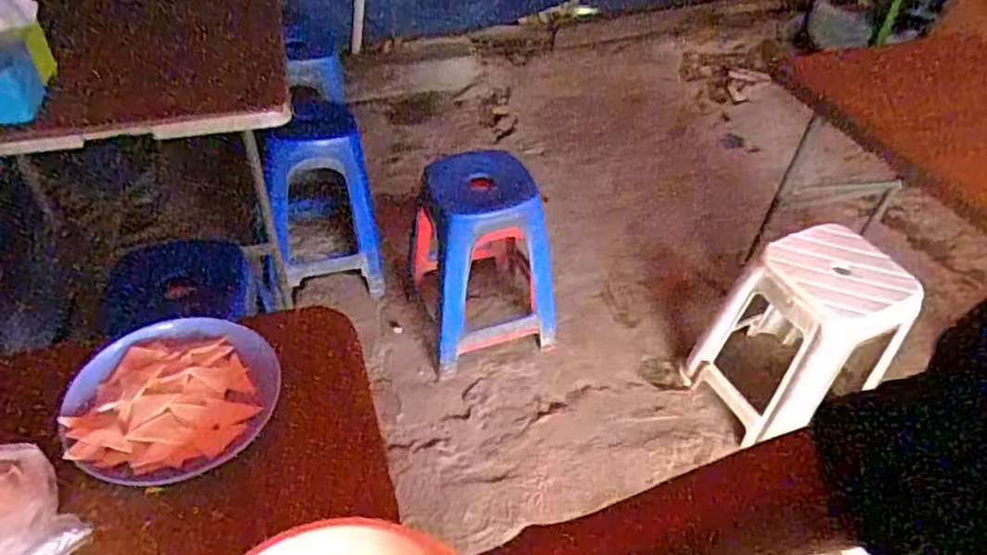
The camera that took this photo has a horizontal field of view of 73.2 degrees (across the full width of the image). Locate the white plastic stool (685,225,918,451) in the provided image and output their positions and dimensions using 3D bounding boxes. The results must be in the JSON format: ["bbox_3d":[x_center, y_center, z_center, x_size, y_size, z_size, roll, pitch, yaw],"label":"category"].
[{"bbox_3d":[0.710,0.133,1.548,0.326,0.410,0.269,-15,45,-19],"label":"white plastic stool"}]

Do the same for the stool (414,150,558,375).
[{"bbox_3d":[-0.021,-0.057,1.692,0.306,0.471,0.270,-12,44,-17],"label":"stool"}]

